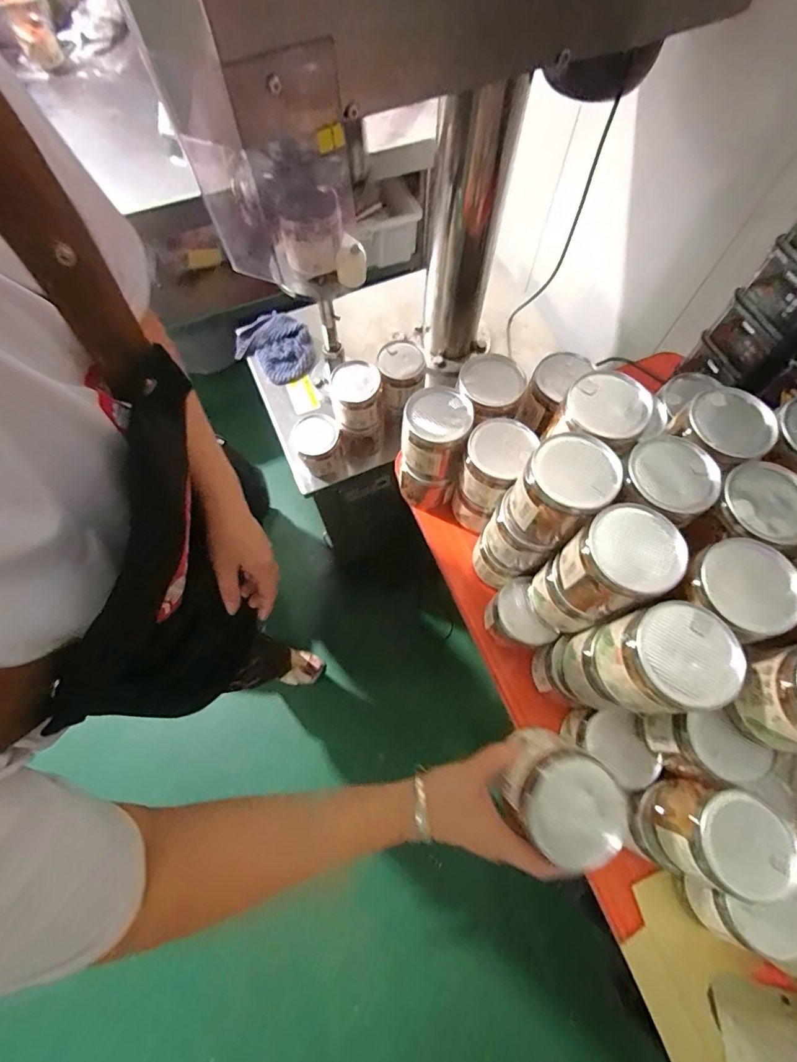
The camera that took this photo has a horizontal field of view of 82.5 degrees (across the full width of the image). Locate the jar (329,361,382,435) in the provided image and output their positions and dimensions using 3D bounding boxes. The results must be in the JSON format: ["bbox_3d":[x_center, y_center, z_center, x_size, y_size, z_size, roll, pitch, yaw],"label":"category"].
[{"bbox_3d":[-0.069,-0.220,0.760,0.078,0.096,0.074,0,68,0],"label":"jar"}]

